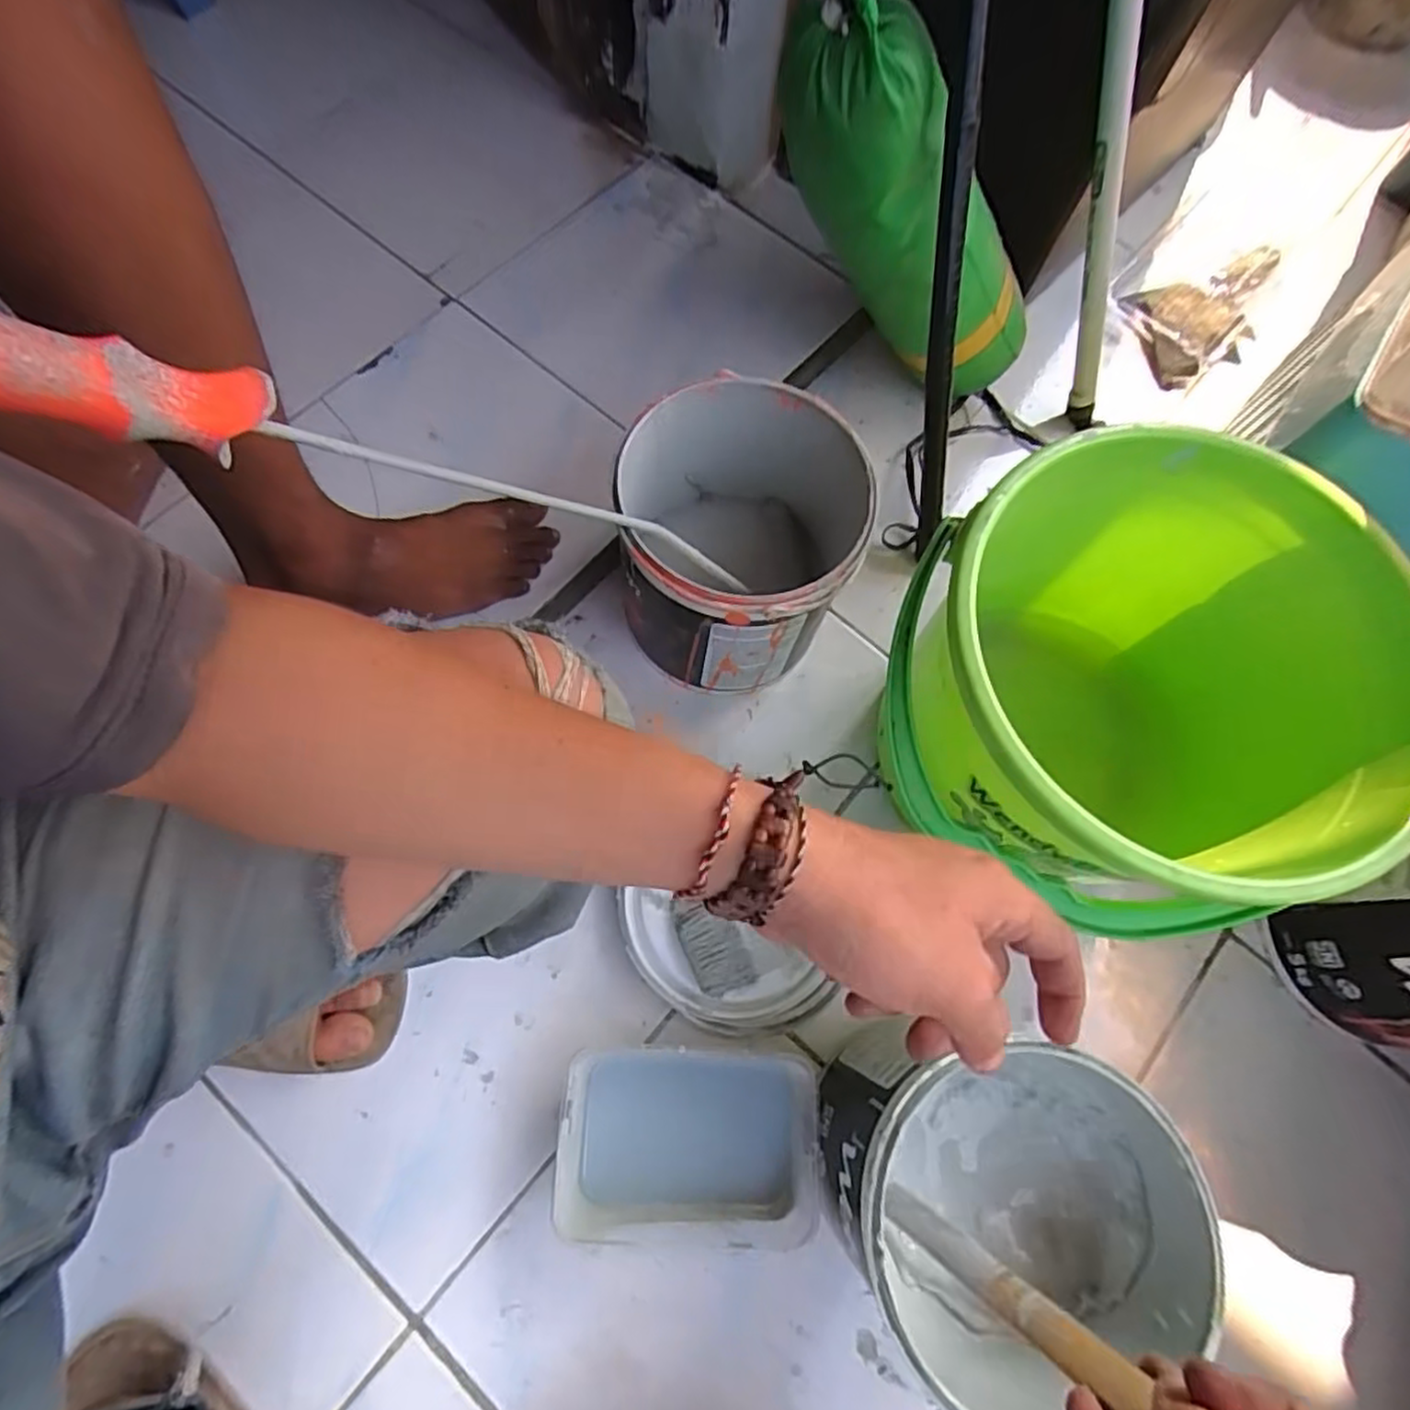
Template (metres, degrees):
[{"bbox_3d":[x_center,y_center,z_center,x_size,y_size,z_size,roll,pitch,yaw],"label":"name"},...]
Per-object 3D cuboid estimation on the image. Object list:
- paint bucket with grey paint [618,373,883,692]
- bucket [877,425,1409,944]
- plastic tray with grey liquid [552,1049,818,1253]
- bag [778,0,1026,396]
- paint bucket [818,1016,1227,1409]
[{"bbox_3d":[0.027,-0.118,0.578,0.167,0.186,0.177,7,71,0],"label":"paint bucket with grey paint"},{"bbox_3d":[0.271,-0.011,0.482,0.261,0.195,0.268,1,71,-2],"label":"bucket"},{"bbox_3d":[-0.010,0.301,0.499,0.170,0.052,0.113,2,71,-1],"label":"plastic tray with grey liquid"},{"bbox_3d":[0.179,-0.408,0.621,0.123,0.333,0.142,-6,65,38],"label":"bag"},{"bbox_3d":[0.167,0.286,0.436,0.173,0.148,0.173,1,71,-2],"label":"paint bucket"}]

